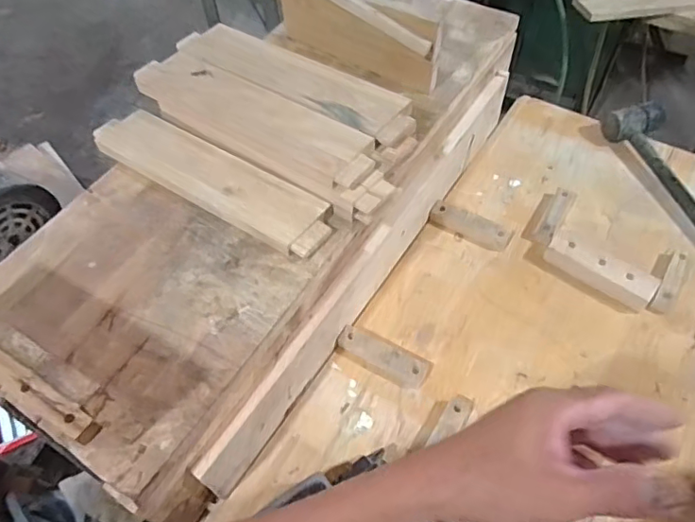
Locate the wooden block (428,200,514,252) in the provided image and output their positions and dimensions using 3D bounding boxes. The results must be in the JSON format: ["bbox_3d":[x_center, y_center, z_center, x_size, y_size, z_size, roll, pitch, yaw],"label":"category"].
[{"bbox_3d":[0.171,-0.050,0.761,0.112,0.022,0.034,24,61,18],"label":"wooden block"}]

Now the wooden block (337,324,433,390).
[{"bbox_3d":[0.043,0.115,0.655,0.113,0.019,0.042,22,60,17],"label":"wooden block"}]

